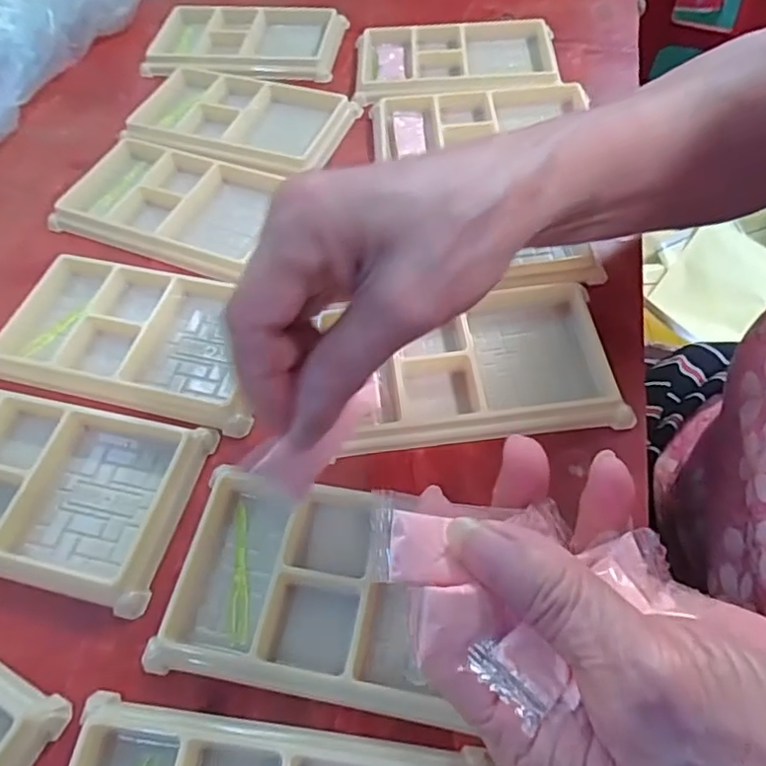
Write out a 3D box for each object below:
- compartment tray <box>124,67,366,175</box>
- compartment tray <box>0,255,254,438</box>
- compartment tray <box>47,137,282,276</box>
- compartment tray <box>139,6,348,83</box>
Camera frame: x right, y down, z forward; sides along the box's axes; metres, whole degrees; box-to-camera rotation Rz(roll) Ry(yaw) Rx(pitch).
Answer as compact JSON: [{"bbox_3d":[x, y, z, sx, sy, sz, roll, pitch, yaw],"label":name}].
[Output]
[{"bbox_3d":[-0.092,-0.168,0.383,0.135,0.011,0.076,14,59,12],"label":"compartment tray"},{"bbox_3d":[-0.121,-0.024,0.294,0.135,0.011,0.073,11,58,10],"label":"compartment tray"},{"bbox_3d":[-0.121,-0.103,0.345,0.125,0.011,0.075,17,60,14],"label":"compartment tray"},{"bbox_3d":[-0.103,-0.243,0.434,0.139,0.013,0.084,4,56,6],"label":"compartment tray"}]

